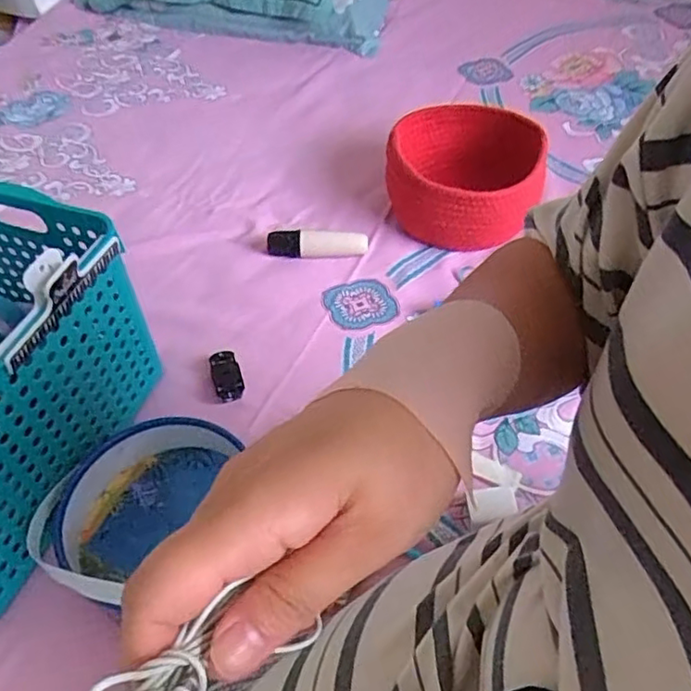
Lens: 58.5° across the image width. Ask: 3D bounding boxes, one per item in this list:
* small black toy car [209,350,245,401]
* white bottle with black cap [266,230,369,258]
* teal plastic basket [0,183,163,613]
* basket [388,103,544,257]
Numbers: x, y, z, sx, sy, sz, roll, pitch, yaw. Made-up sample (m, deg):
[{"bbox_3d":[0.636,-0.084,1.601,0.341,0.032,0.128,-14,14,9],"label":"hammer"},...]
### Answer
[{"bbox_3d":[-0.136,0.034,0.706,0.031,0.018,0.065,-17,51,-9],"label":"small black toy car"},{"bbox_3d":[-0.038,-0.140,0.834,0.133,0.032,0.030,-6,50,0],"label":"white bottle with black cap"},{"bbox_3d":[-0.377,0.034,0.579,0.281,0.212,0.329,16,53,17],"label":"teal plastic basket"},{"bbox_3d":[0.159,-0.234,0.836,0.193,0.131,0.211,4,50,8],"label":"basket"}]

